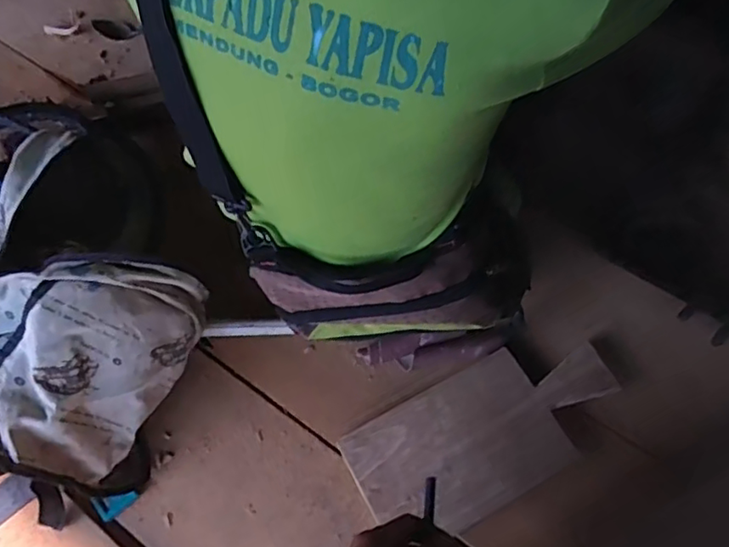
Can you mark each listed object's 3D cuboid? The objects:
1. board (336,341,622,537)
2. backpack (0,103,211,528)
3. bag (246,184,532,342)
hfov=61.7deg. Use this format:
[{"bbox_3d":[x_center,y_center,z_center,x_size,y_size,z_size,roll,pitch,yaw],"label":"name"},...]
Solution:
[{"bbox_3d":[0.135,0.172,0.661,0.294,0.020,0.138,-27,68,-9],"label":"board"},{"bbox_3d":[-0.337,0.050,0.640,0.323,0.207,0.355,-26,66,-11],"label":"backpack"},{"bbox_3d":[0.036,0.010,0.584,0.264,0.144,0.104,-13,63,-4],"label":"bag"}]

